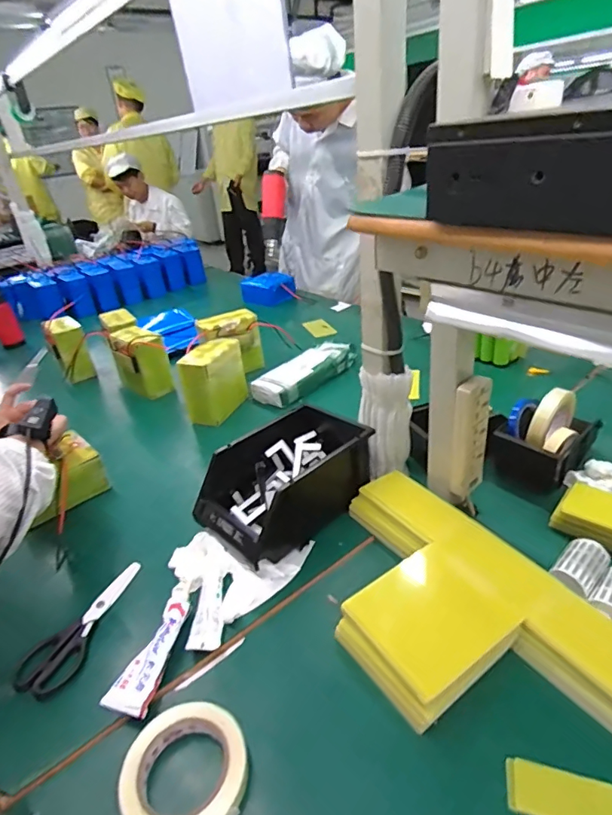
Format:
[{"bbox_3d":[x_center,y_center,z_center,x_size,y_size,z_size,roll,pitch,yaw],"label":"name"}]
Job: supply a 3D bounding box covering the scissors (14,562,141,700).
[{"bbox_3d":[-0.285,0.271,0.616,0.068,0.015,0.195,3,31,15],"label":"scissors"}]

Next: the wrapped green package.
[{"bbox_3d":[-0.001,-0.087,1.152,0.277,0.050,0.107,-30,37,-34],"label":"wrapped green package"}]

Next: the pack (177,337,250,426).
[{"bbox_3d":[-0.197,-0.066,1.073,0.079,0.146,0.159,4,32,18],"label":"pack"}]

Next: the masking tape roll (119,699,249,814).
[{"bbox_3d":[-0.113,0.339,0.449,0.112,0.019,0.115,-5,30,3],"label":"masking tape roll"}]

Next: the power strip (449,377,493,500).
[{"bbox_3d":[0.226,0.043,0.659,0.035,0.169,0.045,15,36,32],"label":"power strip"}]

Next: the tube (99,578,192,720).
[{"bbox_3d":[-0.169,0.272,0.568,0.044,0.022,0.177,2,31,14],"label":"tube"}]

